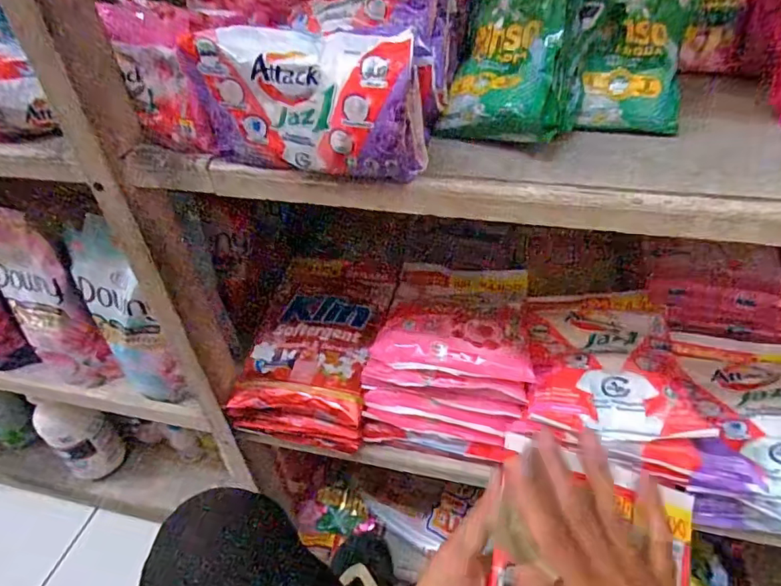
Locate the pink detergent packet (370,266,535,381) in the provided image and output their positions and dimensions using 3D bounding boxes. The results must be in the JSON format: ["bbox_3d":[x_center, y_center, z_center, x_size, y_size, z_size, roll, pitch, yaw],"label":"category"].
[{"bbox_3d":[0.078,0.021,0.584,0.157,0.027,0.222,7,23,9],"label":"pink detergent packet"}]

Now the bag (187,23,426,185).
[{"bbox_3d":[-0.049,-0.124,0.325,0.138,0.082,0.057,8,42,14],"label":"bag"}]

